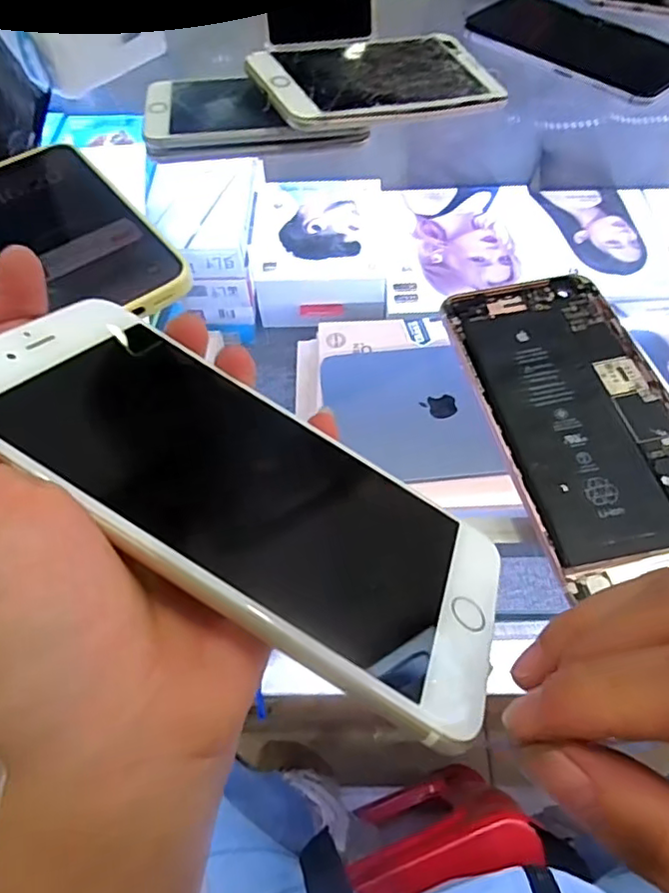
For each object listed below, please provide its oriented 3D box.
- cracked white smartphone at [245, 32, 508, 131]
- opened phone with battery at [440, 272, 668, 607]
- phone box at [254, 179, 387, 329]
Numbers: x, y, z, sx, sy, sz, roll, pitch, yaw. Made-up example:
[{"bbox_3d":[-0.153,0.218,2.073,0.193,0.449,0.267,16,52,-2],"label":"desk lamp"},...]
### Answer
[{"bbox_3d":[0.028,-0.227,0.354,0.152,0.007,0.080,-21,65,-22],"label":"cracked white smartphone"},{"bbox_3d":[0.101,-0.016,0.240,0.077,0.007,0.150,-11,58,-6],"label":"opened phone with battery"},{"bbox_3d":[-0.020,-0.221,0.648,0.147,0.057,0.190,0,57,1],"label":"phone box"}]

